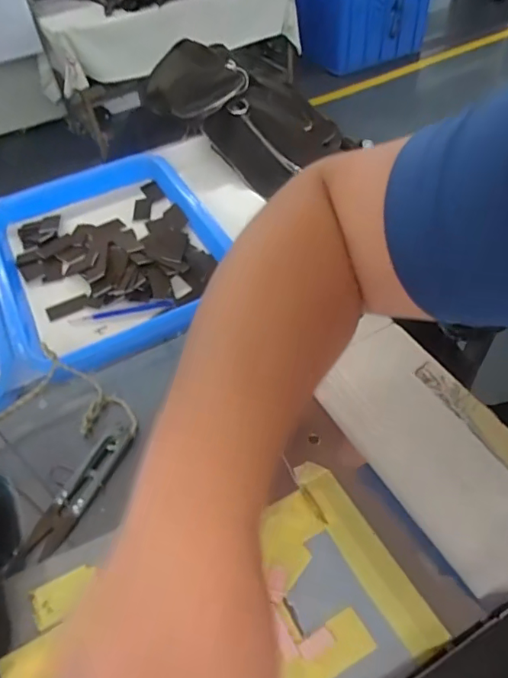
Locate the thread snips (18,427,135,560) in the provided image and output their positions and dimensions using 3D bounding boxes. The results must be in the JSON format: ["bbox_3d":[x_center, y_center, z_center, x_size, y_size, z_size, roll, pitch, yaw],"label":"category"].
[{"bbox_3d":[-0.120,0.104,0.355,0.024,0.005,0.100,20,54,21],"label":"thread snips"}]

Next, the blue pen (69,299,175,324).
[{"bbox_3d":[-0.127,-0.026,0.491,0.100,0.007,0.011,-8,49,-1],"label":"blue pen"}]

